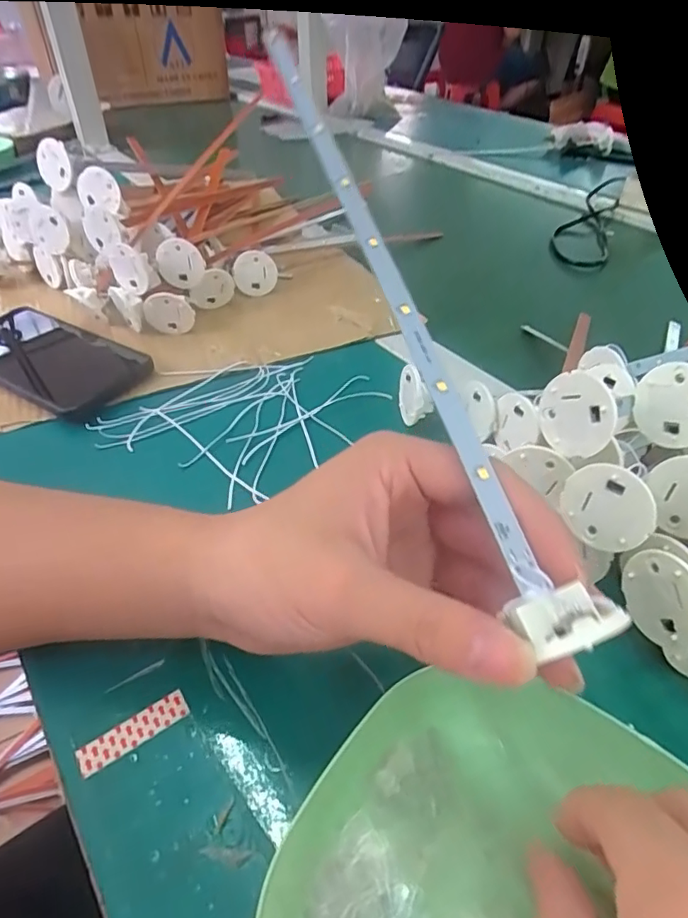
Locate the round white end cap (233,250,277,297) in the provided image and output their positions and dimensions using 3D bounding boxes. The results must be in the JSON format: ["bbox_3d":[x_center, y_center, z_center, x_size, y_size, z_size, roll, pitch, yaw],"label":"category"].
[{"bbox_3d":[-0.079,-0.168,0.486,0.038,0.036,0.012,-14,44,-16],"label":"round white end cap"}]

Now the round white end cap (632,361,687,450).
[{"bbox_3d":[0.155,-0.025,0.253,0.011,0.037,0.037,-24,47,-25],"label":"round white end cap"}]

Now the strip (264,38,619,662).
[{"bbox_3d":[0.015,-0.074,0.205,0.023,0.018,0.292,-13,65,-16],"label":"strip"}]

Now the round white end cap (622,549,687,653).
[{"bbox_3d":[0.130,0.057,0.221,0.005,0.038,0.037,-5,50,-21],"label":"round white end cap"}]

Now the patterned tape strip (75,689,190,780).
[{"bbox_3d":[-0.086,0.112,0.223,0.044,0.004,0.011,-26,63,-24],"label":"patterned tape strip"}]

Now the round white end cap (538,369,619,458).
[{"bbox_3d":[0.105,-0.020,0.248,0.004,0.038,0.037,-8,-3,-31],"label":"round white end cap"}]

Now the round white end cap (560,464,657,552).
[{"bbox_3d":[0.115,0.022,0.238,0.006,0.037,0.038,-19,80,-45],"label":"round white end cap"}]

